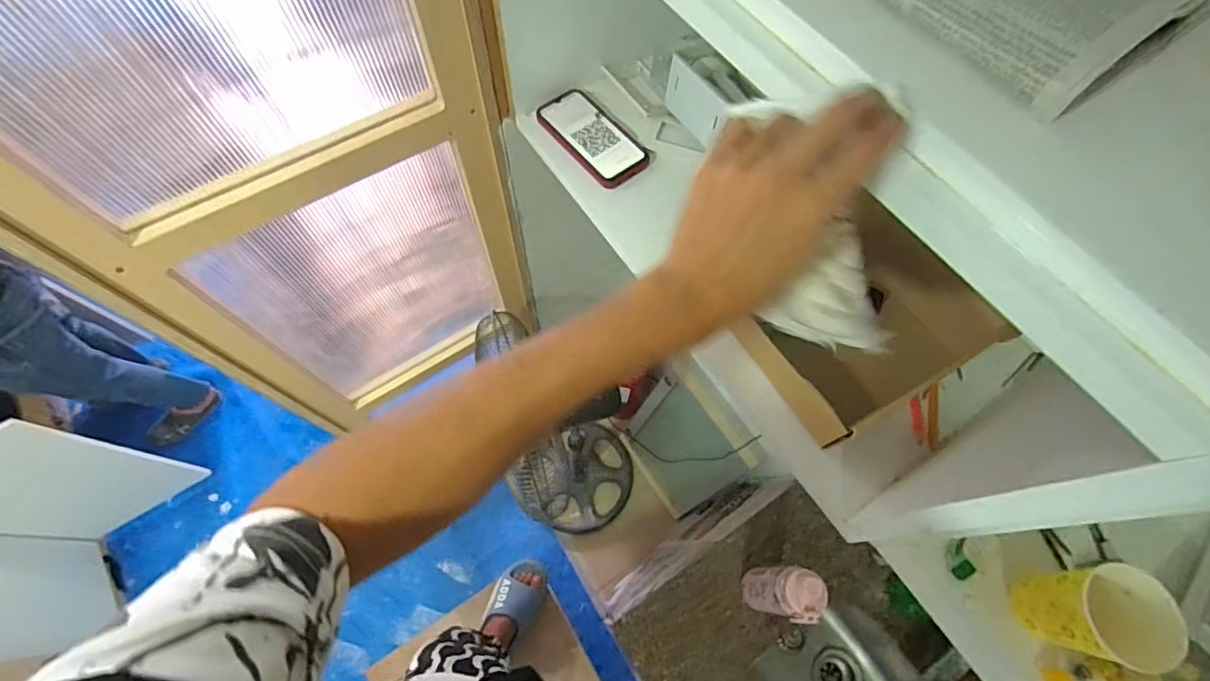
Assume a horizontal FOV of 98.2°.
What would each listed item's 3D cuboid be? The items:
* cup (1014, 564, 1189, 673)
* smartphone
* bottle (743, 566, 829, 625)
[{"bbox_3d":[0.385,0.215,0.415,0.066,0.088,0.070,-1,66,-3],"label":"cup"},{"bbox_3d":[-0.016,-0.279,0.717,0.081,0.021,0.171,-36,72,-17],"label":"smartphone"},{"bbox_3d":[0.313,0.452,0.939,0.066,0.263,0.088,0,66,-2],"label":"bottle"}]

